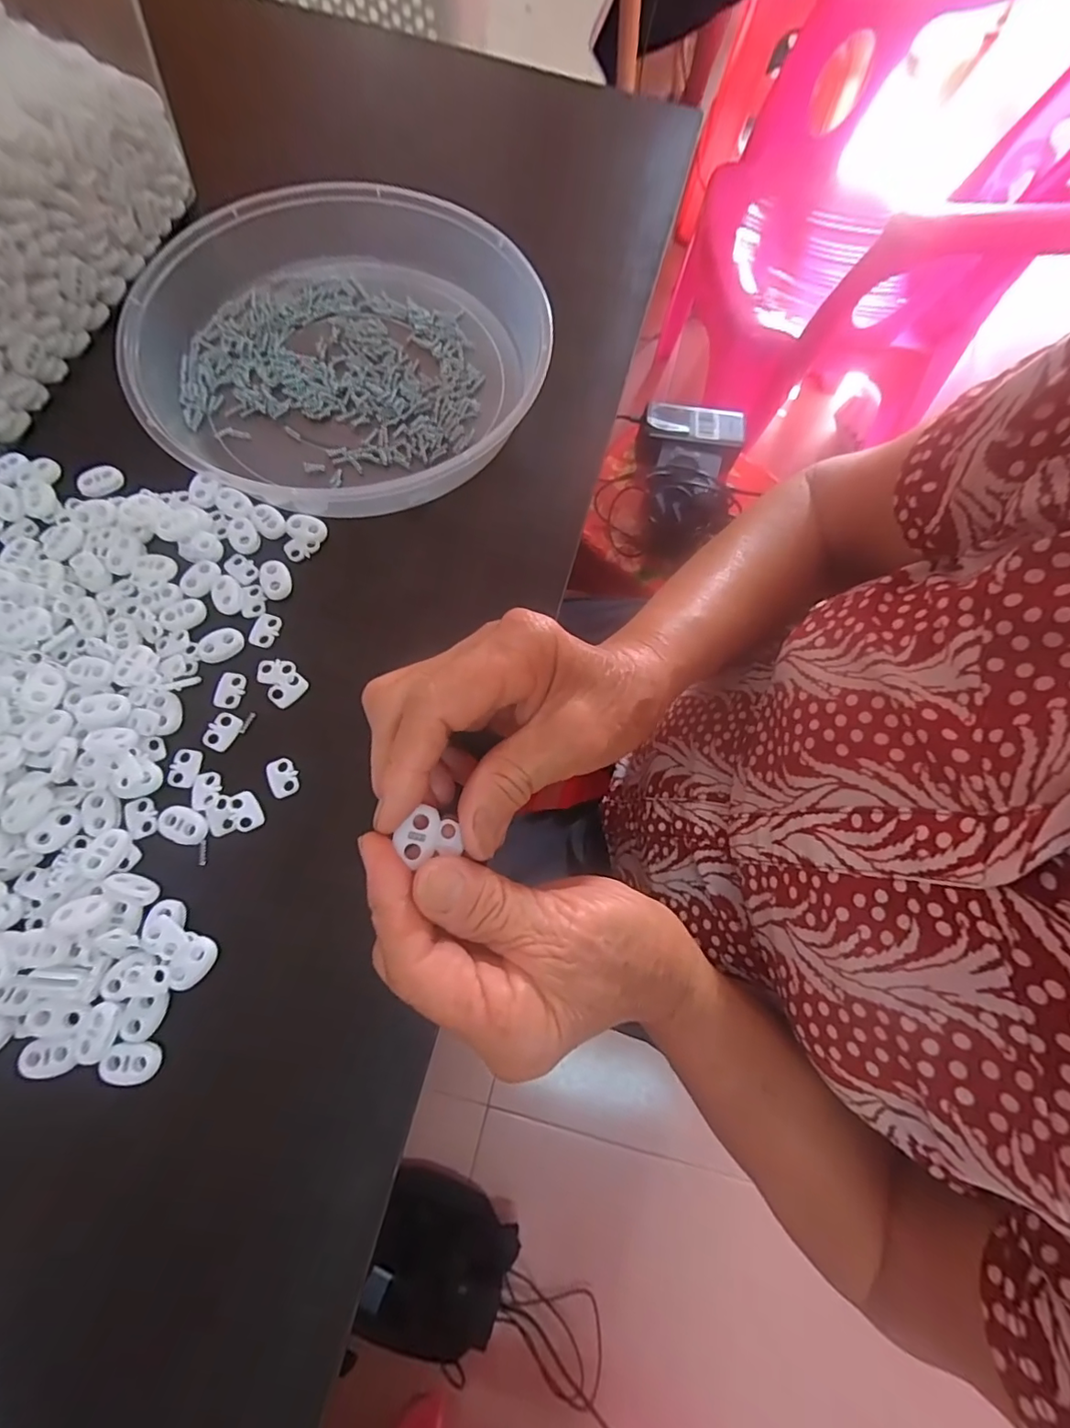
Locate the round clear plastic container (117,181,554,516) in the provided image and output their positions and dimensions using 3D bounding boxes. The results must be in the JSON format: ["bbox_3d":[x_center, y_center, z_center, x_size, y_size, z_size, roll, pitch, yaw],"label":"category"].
[{"bbox_3d":[-0.111,-0.221,0.321,0.228,0.040,0.219,1,72,-4],"label":"round clear plastic container"}]

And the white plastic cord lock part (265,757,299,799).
[{"bbox_3d":[-0.124,0.031,0.262,0.014,0.004,0.019,-23,76,-11],"label":"white plastic cord lock part"}]

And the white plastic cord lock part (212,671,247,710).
[{"bbox_3d":[-0.155,-0.013,0.272,0.014,0.004,0.019,15,72,0],"label":"white plastic cord lock part"}]

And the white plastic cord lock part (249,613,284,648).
[{"bbox_3d":[-0.143,-0.045,0.284,0.015,0.004,0.018,18,72,1],"label":"white plastic cord lock part"}]

